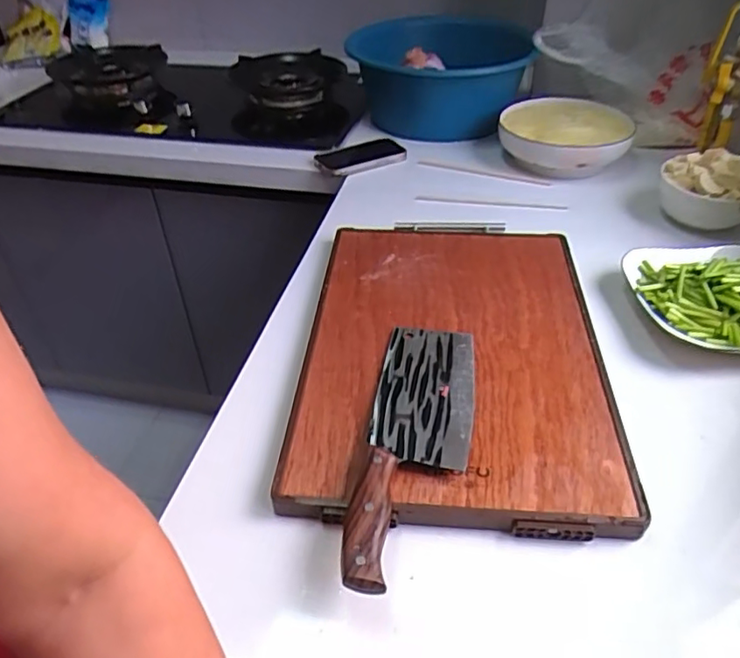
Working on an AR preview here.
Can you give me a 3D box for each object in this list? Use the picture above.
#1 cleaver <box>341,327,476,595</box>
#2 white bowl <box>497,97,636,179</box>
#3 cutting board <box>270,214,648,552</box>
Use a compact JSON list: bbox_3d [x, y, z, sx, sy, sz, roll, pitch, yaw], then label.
[{"bbox_3d":[0.042,0.089,0.503,0.088,0.024,0.285,6,41,8],"label":"cleaver"},{"bbox_3d":[0.302,-0.309,0.941,0.171,0.072,0.190,-4,40,-3],"label":"white bowl"},{"bbox_3d":[0.086,0.008,0.622,0.296,0.022,0.437,2,40,5],"label":"cutting board"}]

